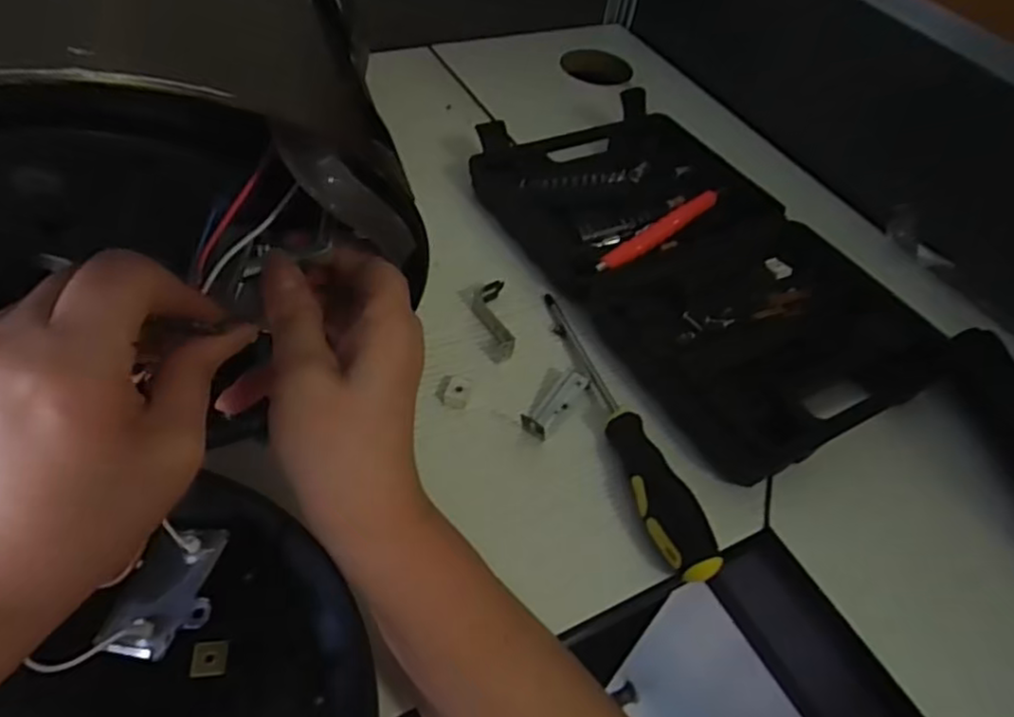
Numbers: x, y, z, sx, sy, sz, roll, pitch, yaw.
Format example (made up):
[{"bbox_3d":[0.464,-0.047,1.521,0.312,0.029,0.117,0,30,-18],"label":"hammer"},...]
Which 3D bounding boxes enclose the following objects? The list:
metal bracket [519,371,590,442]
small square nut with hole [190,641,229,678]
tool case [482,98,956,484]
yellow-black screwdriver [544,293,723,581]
[{"bbox_3d":[0.030,0.029,0.429,0.016,0.015,0.054,33,52,19],"label":"metal bracket"},{"bbox_3d":[-0.133,0.134,0.308,0.015,0.004,0.014,-2,49,-11],"label":"small square nut with hole"},{"bbox_3d":[0.137,-0.079,0.527,0.219,0.035,0.348,-22,54,-24],"label":"tool case"},{"bbox_3d":[0.068,0.035,0.422,0.029,0.024,0.218,-9,51,-17],"label":"yellow-black screwdriver"}]

